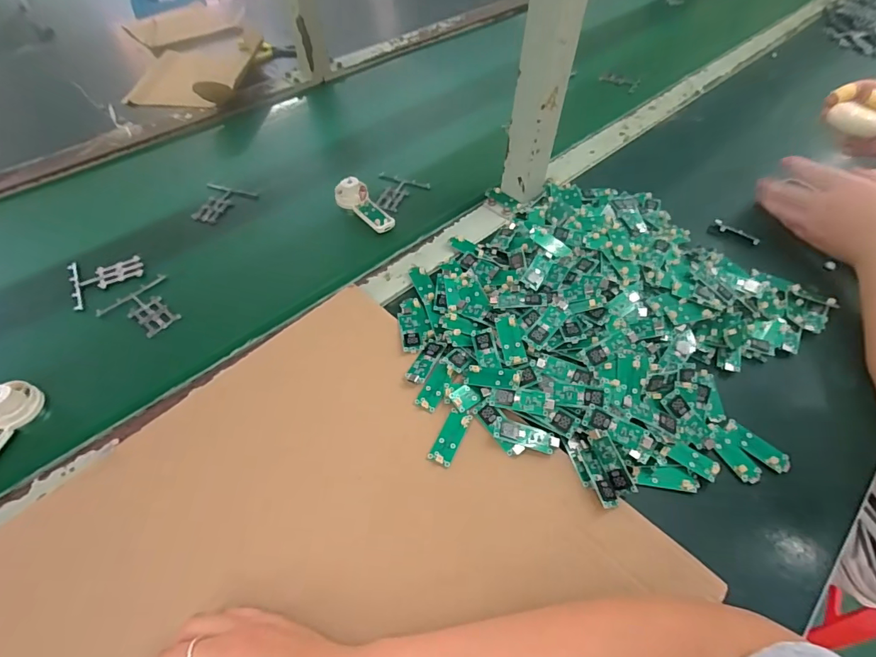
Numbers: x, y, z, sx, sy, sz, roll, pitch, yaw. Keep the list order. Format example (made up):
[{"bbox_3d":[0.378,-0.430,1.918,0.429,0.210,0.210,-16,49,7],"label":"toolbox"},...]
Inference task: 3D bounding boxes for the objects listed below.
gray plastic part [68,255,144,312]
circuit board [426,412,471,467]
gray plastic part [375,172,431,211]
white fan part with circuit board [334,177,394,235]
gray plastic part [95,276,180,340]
[{"bbox_3d":[-0.349,-0.057,0.475,0.068,0.007,0.068,-22,58,-18],"label":"gray plastic part"},{"bbox_3d":[0.010,0.087,0.363,0.018,0.004,0.047,23,56,14],"label":"circuit board"},{"bbox_3d":[-0.057,-0.174,0.575,0.074,0.005,0.068,23,56,13],"label":"gray plastic part"},{"bbox_3d":[-0.086,-0.148,0.536,0.087,0.031,0.030,38,60,23],"label":"white fan part with circuit board"},{"bbox_3d":[-0.292,-0.020,0.450,0.064,0.004,0.067,36,60,21],"label":"gray plastic part"}]

